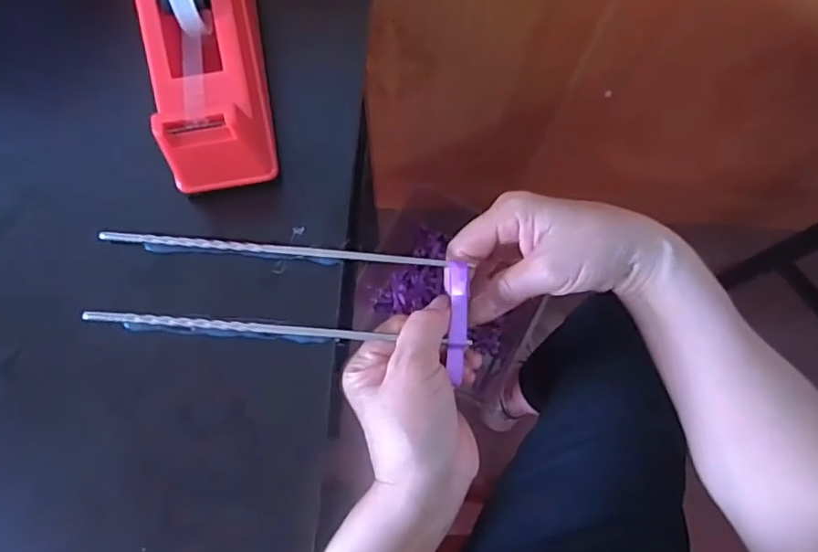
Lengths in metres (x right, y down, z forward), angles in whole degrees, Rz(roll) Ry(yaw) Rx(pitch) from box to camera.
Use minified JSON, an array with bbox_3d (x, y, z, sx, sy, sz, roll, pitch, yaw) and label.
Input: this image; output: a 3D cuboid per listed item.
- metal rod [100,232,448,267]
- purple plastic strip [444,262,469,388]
[{"bbox_3d":[-0.081,-0.016,0.347,0.206,0.005,0.006,5,74,-2],"label":"metal rod"},{"bbox_3d":[0.028,0.027,0.332,0.014,0.007,0.067,0,78,2],"label":"purple plastic strip"}]

